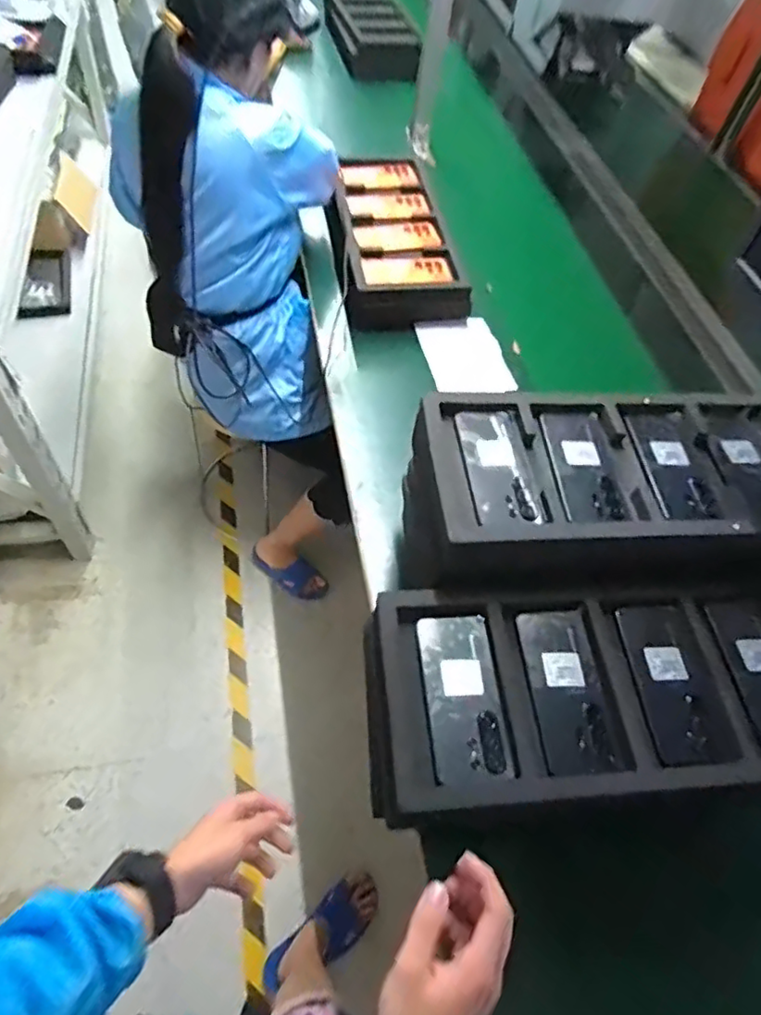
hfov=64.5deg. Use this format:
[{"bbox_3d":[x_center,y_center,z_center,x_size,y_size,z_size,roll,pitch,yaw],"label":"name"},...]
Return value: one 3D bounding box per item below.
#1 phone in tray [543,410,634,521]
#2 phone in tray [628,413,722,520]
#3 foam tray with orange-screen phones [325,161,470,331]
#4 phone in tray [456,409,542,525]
[{"bbox_3d":[0.248,-0.052,0.732,0.078,0.014,0.159,-1,55,-6],"label":"phone in tray"},{"bbox_3d":[0.363,-0.054,0.747,0.073,0.008,0.162,0,55,-6],"label":"phone in tray"},{"bbox_3d":[0.021,-0.572,1.261,0.232,0.102,0.474,-5,56,-9],"label":"foam tray with orange-screen phones"},{"bbox_3d":[0.135,-0.049,0.713,0.070,0.016,0.158,-4,56,-8],"label":"phone in tray"}]

